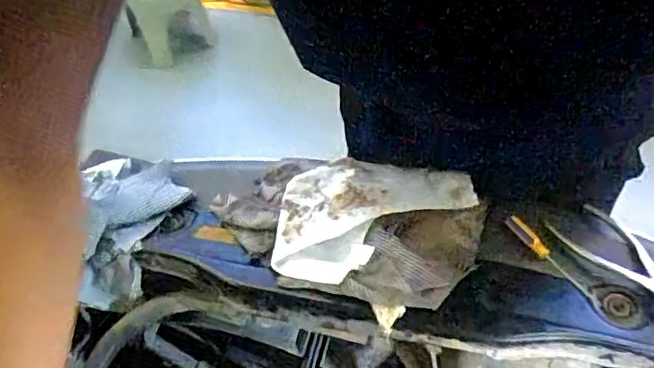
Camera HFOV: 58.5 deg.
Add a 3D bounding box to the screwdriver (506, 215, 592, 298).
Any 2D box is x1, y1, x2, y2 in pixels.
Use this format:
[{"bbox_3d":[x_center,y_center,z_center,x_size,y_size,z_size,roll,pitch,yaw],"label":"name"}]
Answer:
[{"bbox_3d":[0.237,0.076,0.632,0.013,0.011,0.117,-26,54,-15],"label":"screwdriver"}]

